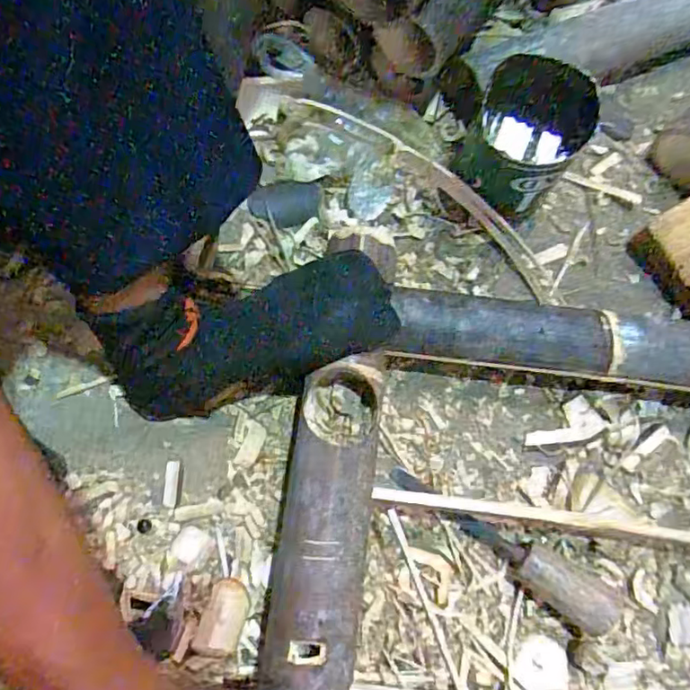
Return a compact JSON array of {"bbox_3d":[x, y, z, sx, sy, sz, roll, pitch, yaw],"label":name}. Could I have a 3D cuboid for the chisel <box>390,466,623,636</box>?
[{"bbox_3d":[0.123,0.159,0.483,0.211,0.039,0.038,34,80,6],"label":"chisel"}]

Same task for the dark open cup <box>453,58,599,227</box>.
[{"bbox_3d":[0.164,-0.194,0.546,0.105,0.093,0.126,34,80,6],"label":"dark open cup"}]

